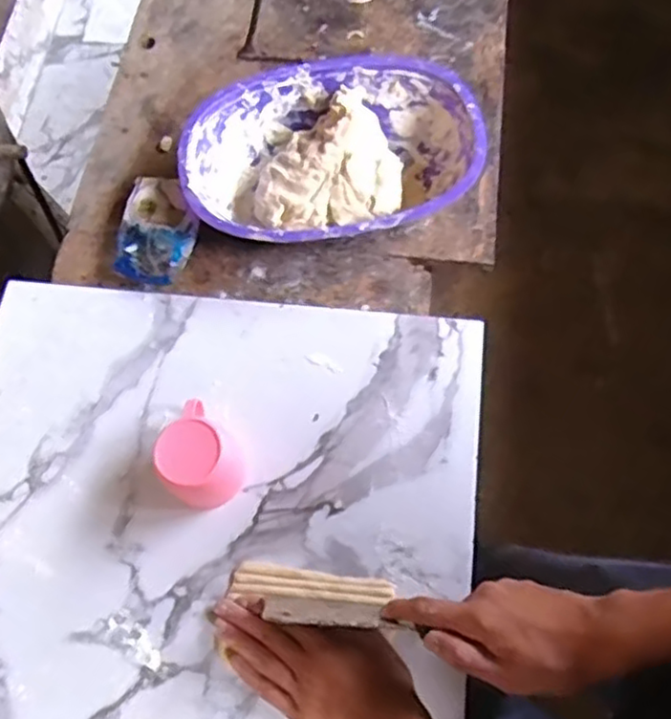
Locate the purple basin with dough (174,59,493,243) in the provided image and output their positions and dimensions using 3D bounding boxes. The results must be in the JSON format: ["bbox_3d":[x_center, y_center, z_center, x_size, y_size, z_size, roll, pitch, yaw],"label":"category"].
[{"bbox_3d":[-0.002,-0.209,0.727,0.300,0.081,0.210,-6,66,0],"label":"purple basin with dough"}]

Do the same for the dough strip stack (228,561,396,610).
[{"bbox_3d":[-0.020,0.192,0.578,0.135,0.010,0.027,5,67,4],"label":"dough strip stack"}]

